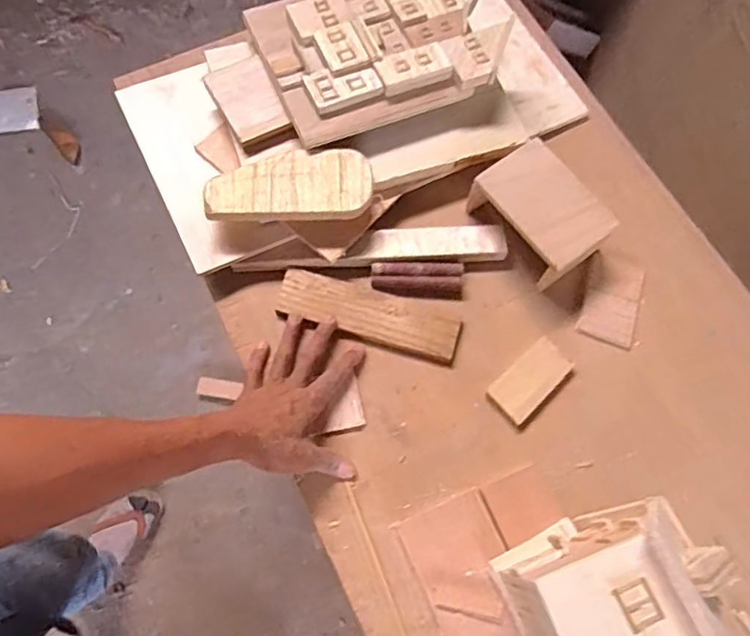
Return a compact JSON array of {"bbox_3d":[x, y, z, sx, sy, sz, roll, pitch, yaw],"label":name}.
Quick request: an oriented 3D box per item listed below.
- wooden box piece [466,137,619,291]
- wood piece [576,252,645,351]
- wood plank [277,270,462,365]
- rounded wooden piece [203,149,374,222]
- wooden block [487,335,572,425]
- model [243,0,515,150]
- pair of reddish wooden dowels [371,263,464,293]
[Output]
[{"bbox_3d":[0.177,-0.112,0.616,0.094,0.067,0.135,-38,76,-13],"label":"wooden box piece"},{"bbox_3d":[0.259,-0.020,0.624,0.058,0.004,0.101,19,71,5],"label":"wood piece"},{"bbox_3d":[-0.006,-0.004,0.601,0.191,0.008,0.051,18,71,5],"label":"wood plank"},{"bbox_3d":[-0.088,-0.139,0.598,0.168,0.022,0.072,-2,69,-4],"label":"rounded wooden piece"},{"bbox_3d":[0.160,0.064,0.586,0.088,0.009,0.045,-40,76,-14],"label":"wooden block"},{"bbox_3d":[0.011,-0.309,0.639,0.265,0.035,0.180,-20,71,-11],"label":"model"},{"bbox_3d":[0.046,-0.043,0.619,0.097,0.012,0.031,0,71,-2],"label":"pair of reddish wooden dowels"}]

